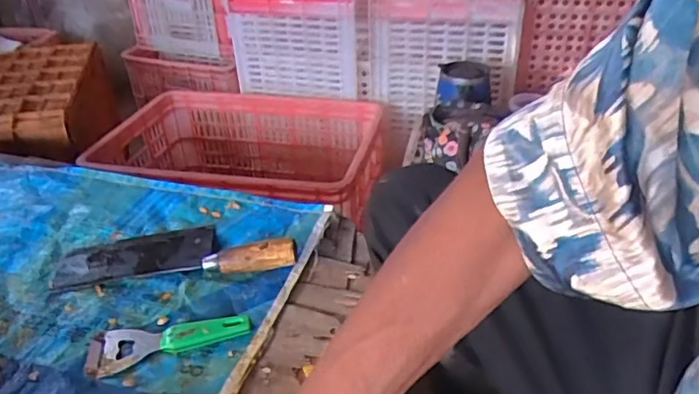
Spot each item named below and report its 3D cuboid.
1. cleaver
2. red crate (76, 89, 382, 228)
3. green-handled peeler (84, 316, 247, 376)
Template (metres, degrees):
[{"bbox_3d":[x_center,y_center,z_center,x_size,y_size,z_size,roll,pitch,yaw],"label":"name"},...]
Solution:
[{"bbox_3d":[-0.197,0.054,0.637,0.264,0.028,0.091,-5,34,-5],"label":"cleaver"},{"bbox_3d":[-0.203,-0.046,1.135,0.506,0.210,0.376,4,34,8],"label":"red crate"},{"bbox_3d":[-0.172,0.131,0.539,0.148,0.010,0.053,-10,35,-13],"label":"green-handled peeler"}]

